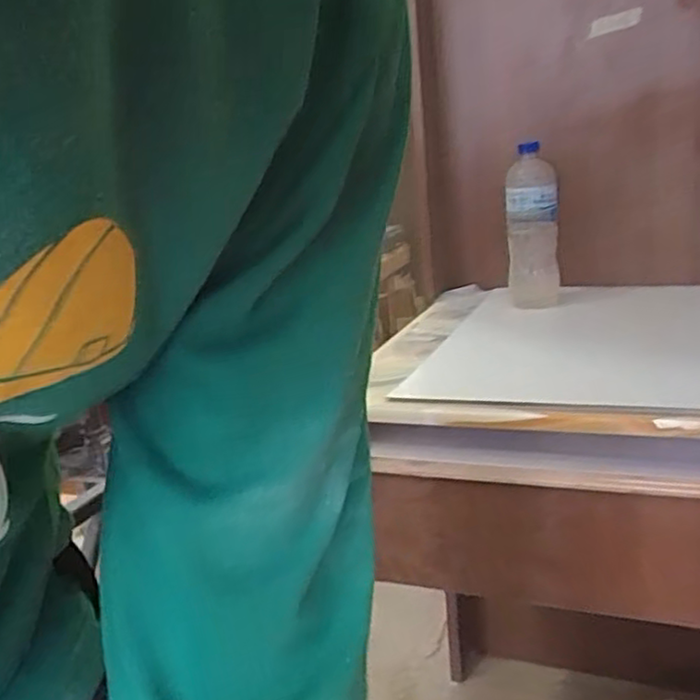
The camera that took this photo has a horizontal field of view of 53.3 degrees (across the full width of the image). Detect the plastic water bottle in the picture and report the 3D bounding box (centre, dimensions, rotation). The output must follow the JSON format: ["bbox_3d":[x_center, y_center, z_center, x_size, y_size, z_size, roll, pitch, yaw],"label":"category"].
[{"bbox_3d":[0.294,-0.193,1.120,0.086,0.238,0.083,-1,15,15],"label":"plastic water bottle"}]

